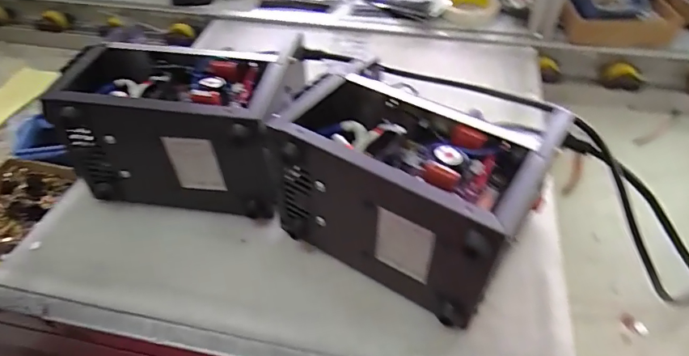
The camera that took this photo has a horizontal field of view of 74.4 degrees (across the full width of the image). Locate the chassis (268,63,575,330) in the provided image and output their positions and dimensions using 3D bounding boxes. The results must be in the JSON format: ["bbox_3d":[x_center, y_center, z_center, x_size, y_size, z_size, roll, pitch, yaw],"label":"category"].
[{"bbox_3d":[0.059,0.006,0.464,0.238,0.148,0.162,26,52,24],"label":"chassis"}]

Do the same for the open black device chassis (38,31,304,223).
[{"bbox_3d":[-0.187,-0.056,0.538,0.233,0.159,0.130,5,47,7],"label":"open black device chassis"}]

